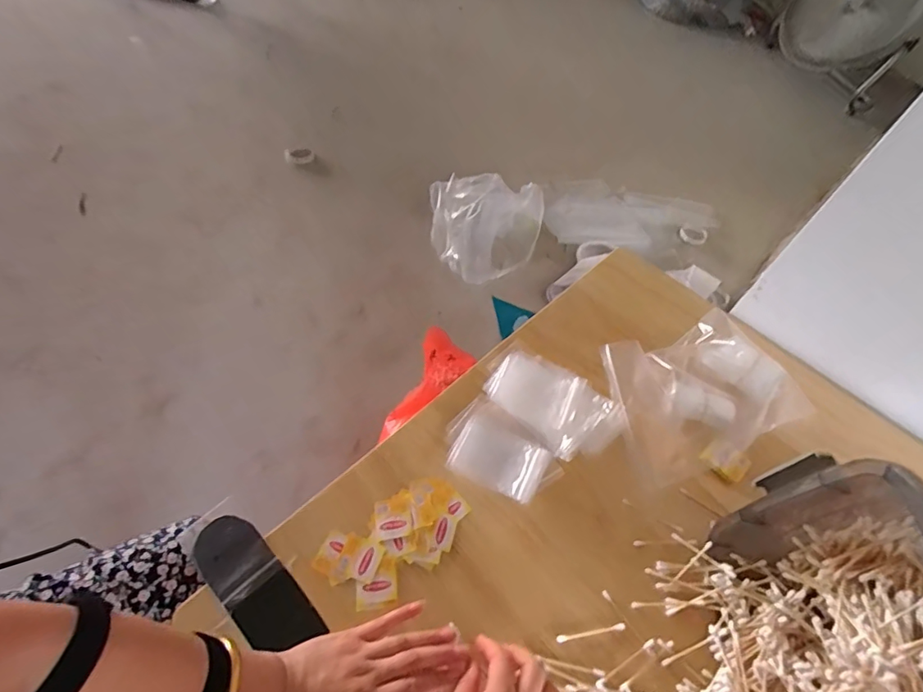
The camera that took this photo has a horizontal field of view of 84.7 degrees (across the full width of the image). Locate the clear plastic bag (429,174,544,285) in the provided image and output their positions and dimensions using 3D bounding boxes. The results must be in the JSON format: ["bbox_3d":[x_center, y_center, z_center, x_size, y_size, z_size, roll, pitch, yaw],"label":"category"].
[{"bbox_3d":[0.082,-0.343,1.421,0.303,0.242,0.263,-6,58,-10],"label":"clear plastic bag"}]

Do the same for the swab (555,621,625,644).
[{"bbox_3d":[0.131,0.287,0.507,0.072,0.004,0.007,-6,58,-10],"label":"swab"}]

